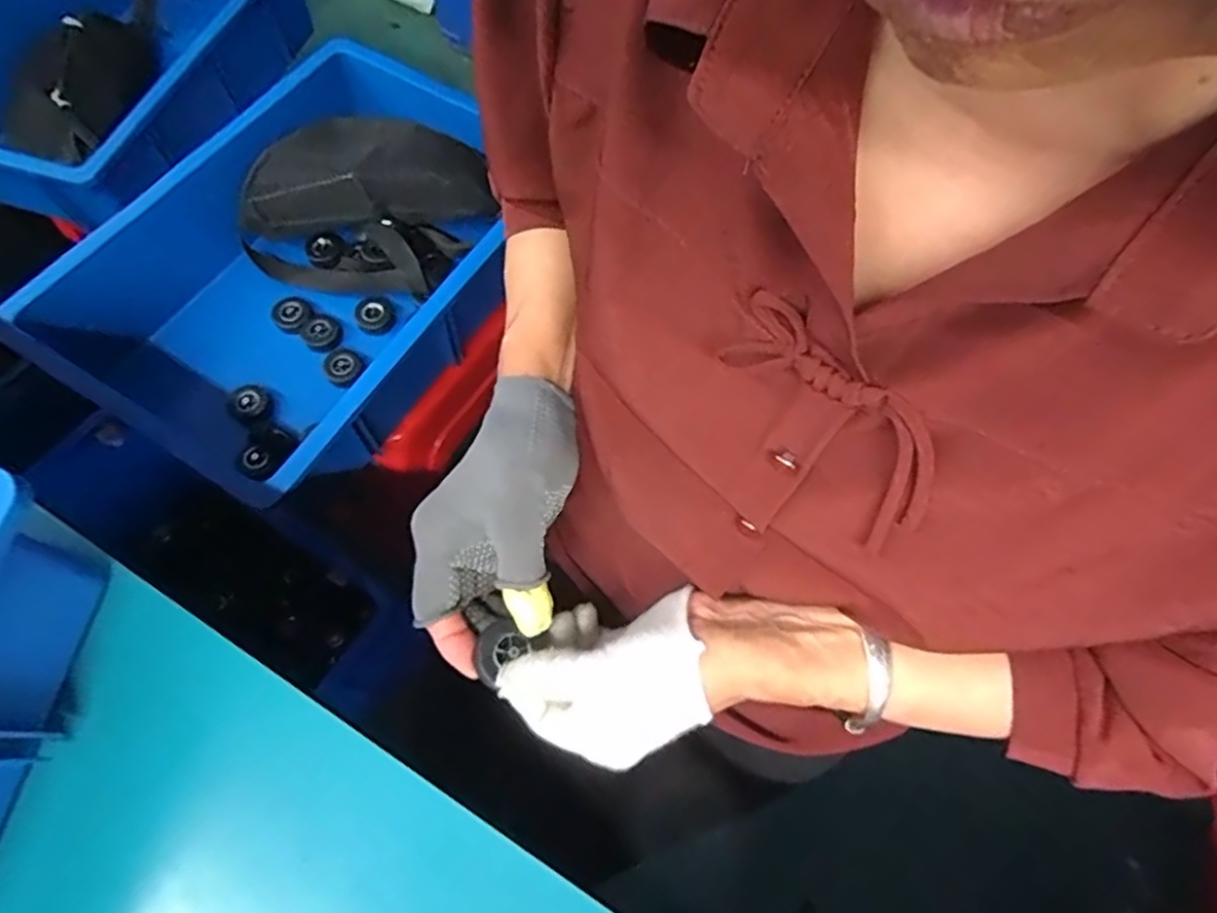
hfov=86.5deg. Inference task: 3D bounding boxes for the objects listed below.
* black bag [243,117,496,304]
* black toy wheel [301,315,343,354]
[{"bbox_3d":[-0.256,-0.261,0.669,0.209,0.096,0.182,26,67,10],"label":"black bag"},{"bbox_3d":[-0.293,-0.126,0.662,0.037,0.013,0.036,1,65,-1],"label":"black toy wheel"}]

